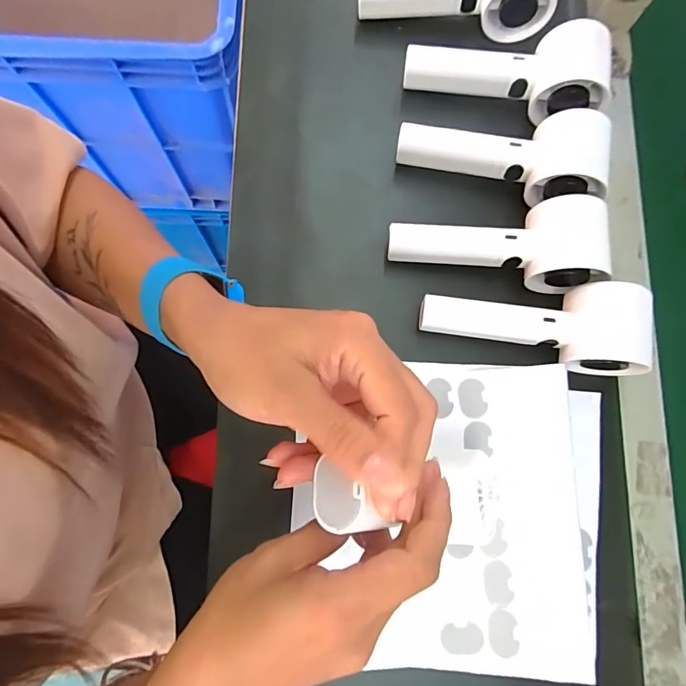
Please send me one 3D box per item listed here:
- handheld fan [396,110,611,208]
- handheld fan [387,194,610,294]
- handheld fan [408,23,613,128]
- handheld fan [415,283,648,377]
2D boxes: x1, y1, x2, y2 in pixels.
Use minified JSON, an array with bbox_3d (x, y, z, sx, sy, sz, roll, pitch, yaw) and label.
[{"bbox_3d":[0.117,-0.145,0.346,0.150,0.061,0.060,12,80,-1],"label":"handheld fan"},{"bbox_3d":[0.109,-0.078,0.333,0.147,0.060,0.058,9,80,-1],"label":"handheld fan"},{"bbox_3d":[0.126,-0.210,0.355,0.152,0.055,0.059,2,80,-3],"label":"handheld fan"},{"bbox_3d":[0.136,-0.017,0.322,0.157,0.062,0.057,10,80,-1],"label":"handheld fan"}]

